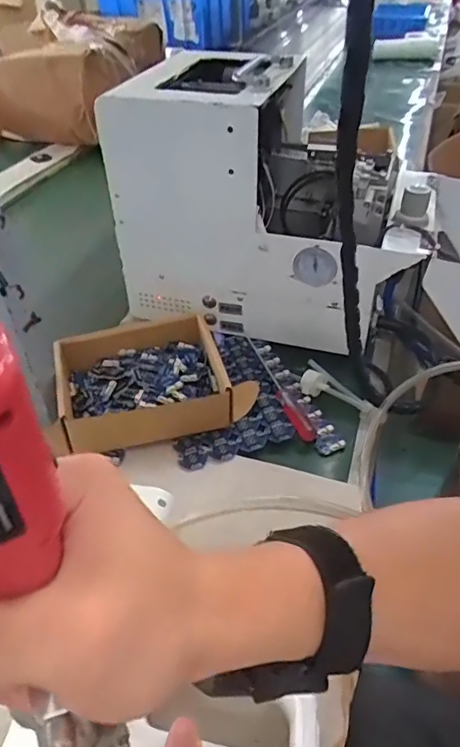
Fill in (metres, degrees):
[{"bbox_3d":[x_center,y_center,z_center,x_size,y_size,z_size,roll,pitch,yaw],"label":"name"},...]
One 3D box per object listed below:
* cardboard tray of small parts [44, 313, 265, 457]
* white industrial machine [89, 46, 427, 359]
[{"bbox_3d":[-0.083,0.004,0.560,0.208,0.051,0.143,-12,43,-11],"label":"cardboard tray of small parts"},{"bbox_3d":[0.056,-0.193,0.617,0.321,0.269,0.190,13,44,15],"label":"white industrial machine"}]

